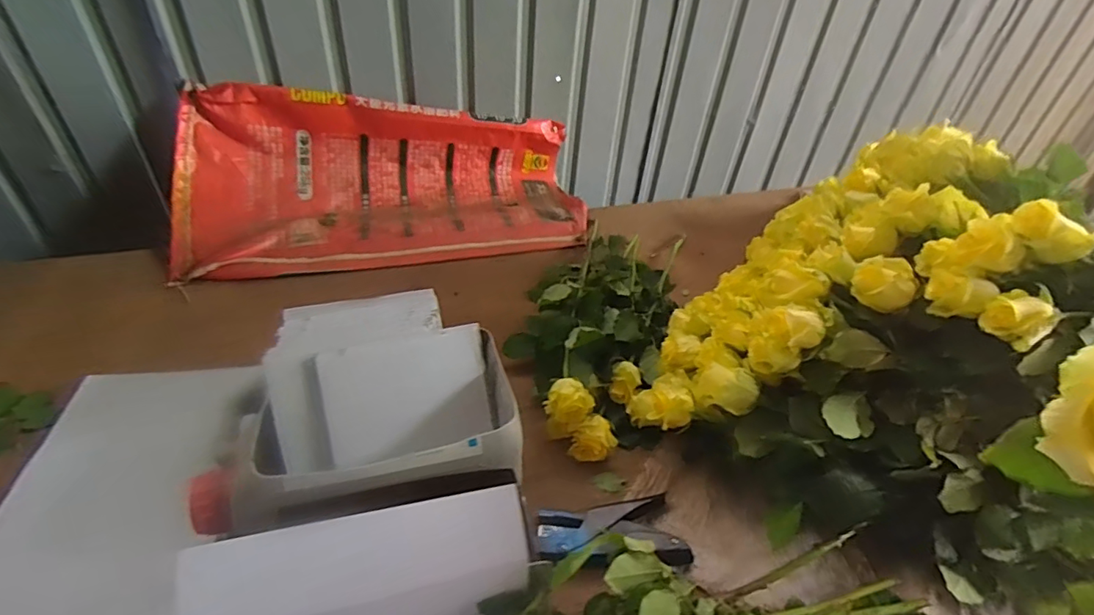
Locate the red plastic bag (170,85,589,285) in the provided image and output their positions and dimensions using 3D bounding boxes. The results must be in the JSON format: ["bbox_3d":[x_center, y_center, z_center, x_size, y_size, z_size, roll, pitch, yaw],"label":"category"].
[{"bbox_3d":[-0.273,-0.235,0.965,0.709,0.201,0.317,-7,41,-14],"label":"red plastic bag"}]

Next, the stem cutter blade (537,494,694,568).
[{"bbox_3d":[0.063,0.231,0.540,0.144,0.028,0.076,-4,40,-11],"label":"stem cutter blade"}]

